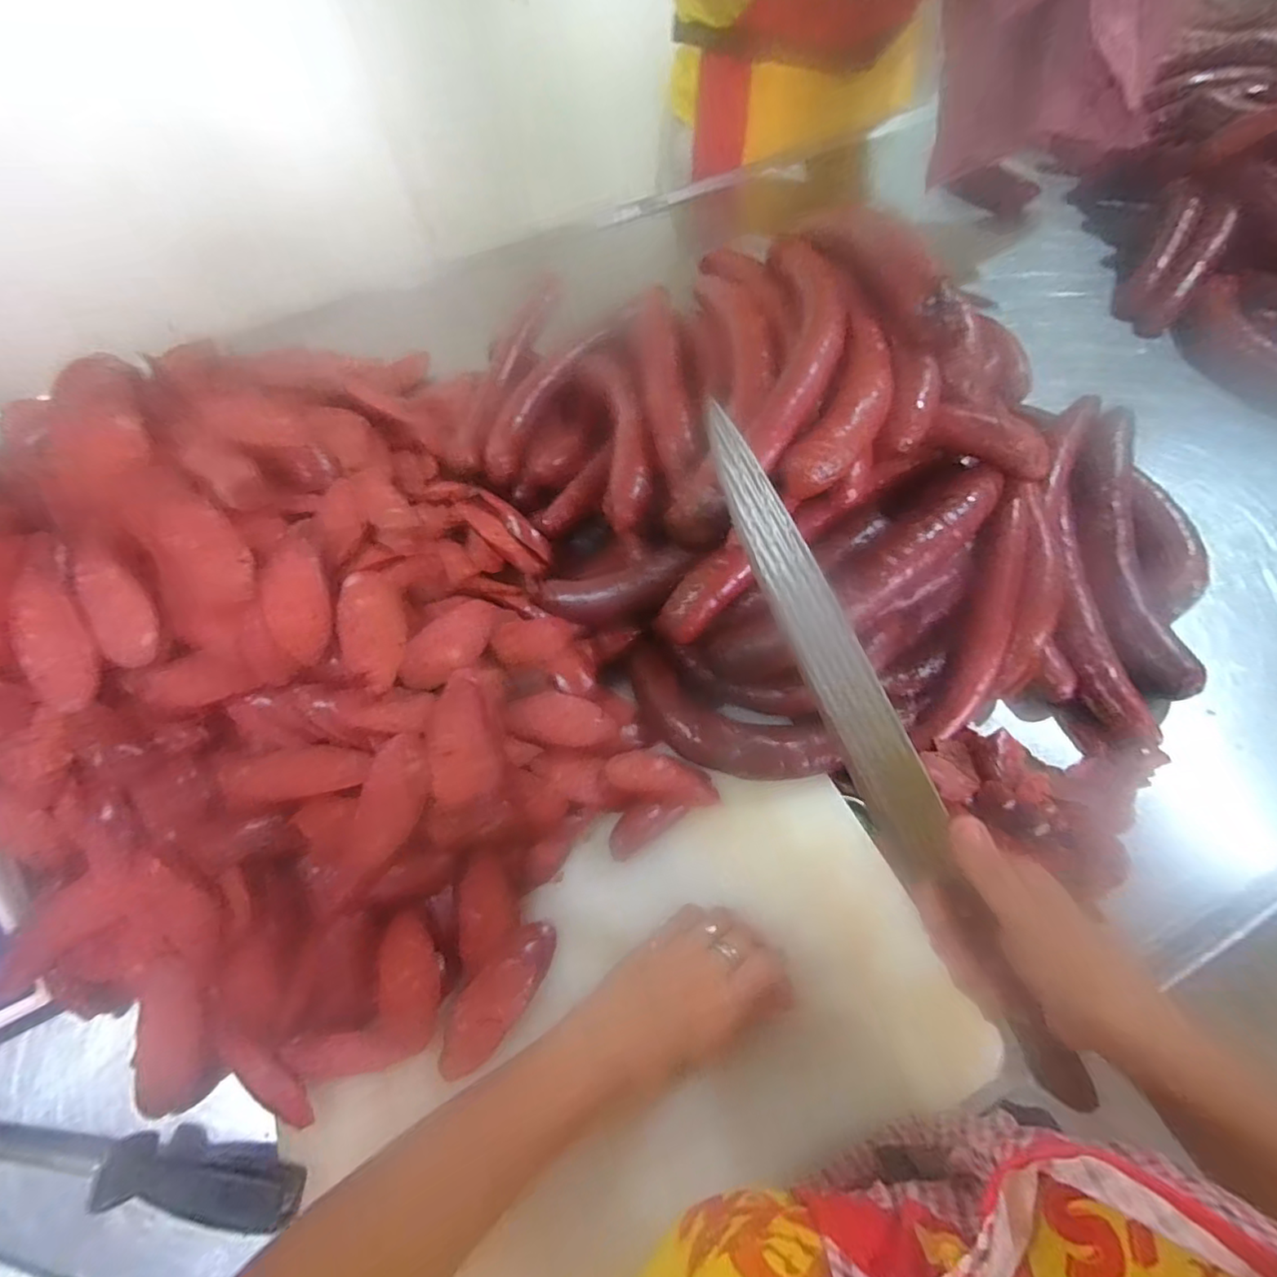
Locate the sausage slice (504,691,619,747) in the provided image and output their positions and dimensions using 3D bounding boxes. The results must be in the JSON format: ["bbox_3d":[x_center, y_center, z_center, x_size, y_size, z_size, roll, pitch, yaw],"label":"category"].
[{"bbox_3d":[-0.059,0.063,0.464,0.082,0.011,0.039,18,72,-11],"label":"sausage slice"}]

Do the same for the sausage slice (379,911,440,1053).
[{"bbox_3d":[-0.151,0.226,0.399,0.037,0.008,0.083,-7,80,-4],"label":"sausage slice"}]

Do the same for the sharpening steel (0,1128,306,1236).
[{"bbox_3d":[-0.371,0.331,0.388,0.338,0.037,0.033,-4,67,13],"label":"sharpening steel"}]

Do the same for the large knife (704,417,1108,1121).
[{"bbox_3d":[0.135,0.065,0.333,0.023,0.035,0.408,-26,89,-12],"label":"large knife"}]

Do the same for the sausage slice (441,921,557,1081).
[{"bbox_3d":[-0.095,0.241,0.411,0.039,0.014,0.102,37,64,4],"label":"sausage slice"}]

